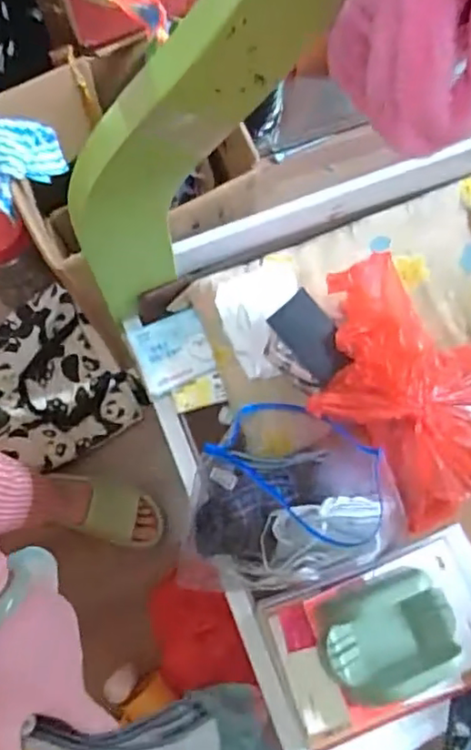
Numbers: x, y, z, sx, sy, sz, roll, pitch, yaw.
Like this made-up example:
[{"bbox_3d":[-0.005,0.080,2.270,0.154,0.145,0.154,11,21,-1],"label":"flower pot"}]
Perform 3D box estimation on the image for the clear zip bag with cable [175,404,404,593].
[{"bbox_3d":[0.081,0.149,0.747,0.269,0.142,0.226,4,75,0],"label":"clear zip bag with cable"}]

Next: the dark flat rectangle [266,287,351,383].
[{"bbox_3d":[0.094,-0.046,0.752,0.060,0.009,0.105,-42,95,16],"label":"dark flat rectangle"}]

